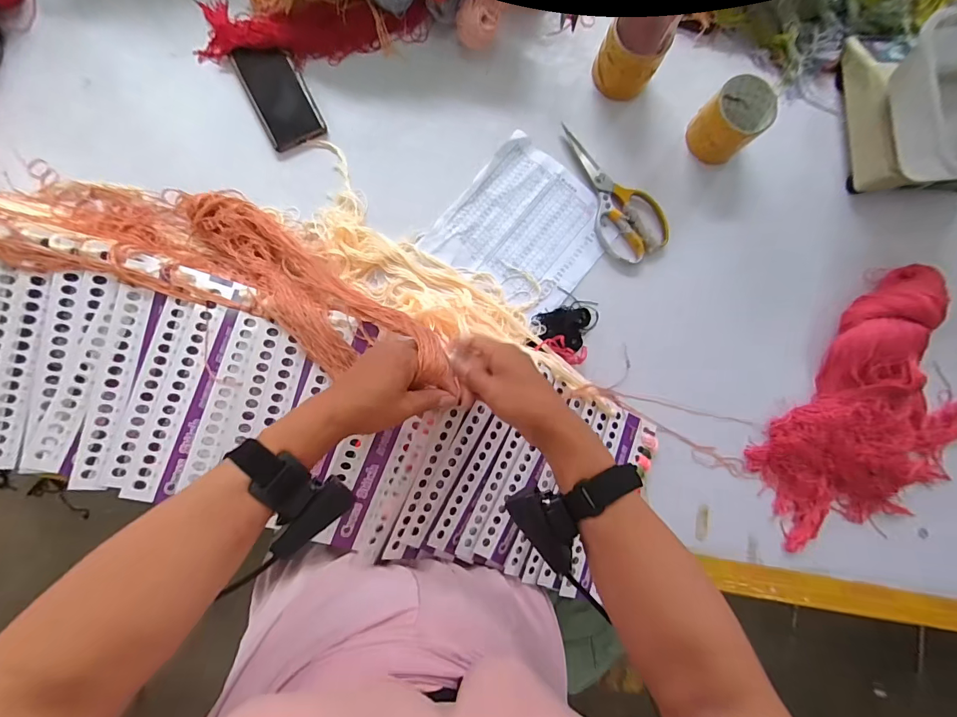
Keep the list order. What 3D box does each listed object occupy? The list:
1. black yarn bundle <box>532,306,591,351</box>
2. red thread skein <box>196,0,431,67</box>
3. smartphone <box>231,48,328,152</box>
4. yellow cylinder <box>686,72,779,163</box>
[{"bbox_3d":[0.116,-0.049,0.592,0.075,0.023,0.060,18,85,-3],"label":"black yarn bundle"},{"bbox_3d":[-0.223,-0.450,0.582,0.300,0.031,0.084,1,86,-5],"label":"red thread skein"},{"bbox_3d":[-0.272,-0.361,0.584,0.075,0.014,0.141,-26,89,-6],"label":"smartphone"},{"bbox_3d":[0.351,-0.332,0.603,0.083,0.069,0.092,44,84,-1],"label":"yellow cylinder"}]

